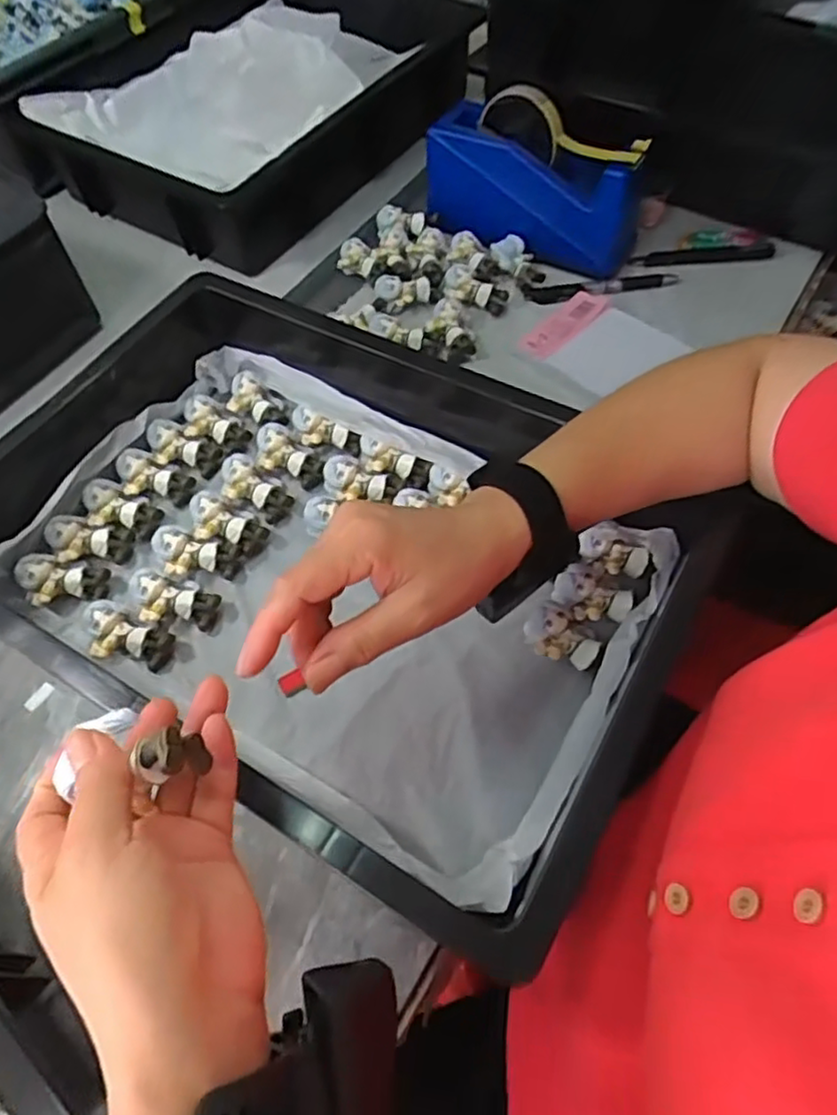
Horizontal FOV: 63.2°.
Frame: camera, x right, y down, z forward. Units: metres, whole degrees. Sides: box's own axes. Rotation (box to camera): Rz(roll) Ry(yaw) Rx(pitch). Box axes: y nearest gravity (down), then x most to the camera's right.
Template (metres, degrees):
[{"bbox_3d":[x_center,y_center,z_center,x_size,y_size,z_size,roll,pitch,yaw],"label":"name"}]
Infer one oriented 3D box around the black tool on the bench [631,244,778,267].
[{"bbox_3d":[0.247,-0.263,0.593,0.120,0.011,0.013,1,58,3],"label":"black tool on the bench"}]

